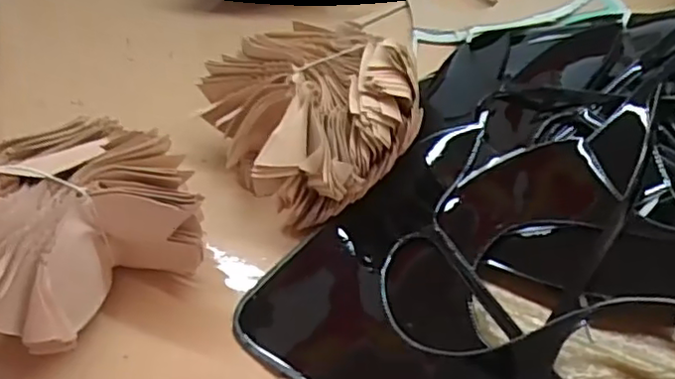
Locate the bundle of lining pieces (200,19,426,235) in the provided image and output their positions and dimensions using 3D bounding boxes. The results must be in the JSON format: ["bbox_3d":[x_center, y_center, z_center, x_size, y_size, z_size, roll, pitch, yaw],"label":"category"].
[{"bbox_3d":[-0.015,-0.048,0.458,0.130,0.082,0.160,-23,52,-13],"label":"bundle of lining pieces"}]

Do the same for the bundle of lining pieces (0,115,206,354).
[{"bbox_3d":[-0.173,0.025,0.404,0.148,0.099,0.143,-3,51,4],"label":"bundle of lining pieces"}]

